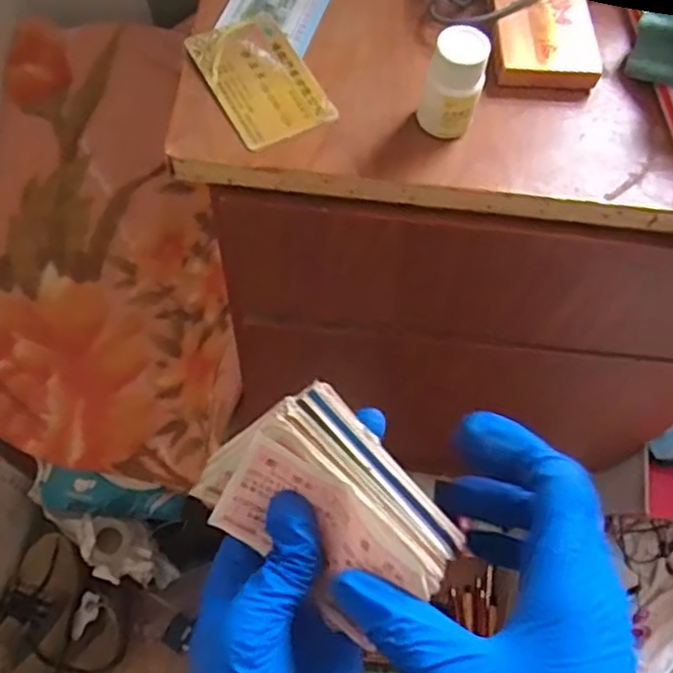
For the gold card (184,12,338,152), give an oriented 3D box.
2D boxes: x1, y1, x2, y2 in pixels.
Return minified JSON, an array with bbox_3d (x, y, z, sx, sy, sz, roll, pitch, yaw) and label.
[{"bbox_3d":[-0.041,-0.139,0.380,0.053,0.004,0.084,-26,71,-15],"label":"gold card"}]

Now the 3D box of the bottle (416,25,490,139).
[{"bbox_3d":[0.059,-0.127,0.356,0.028,0.049,0.029,17,64,5],"label":"bottle"}]

